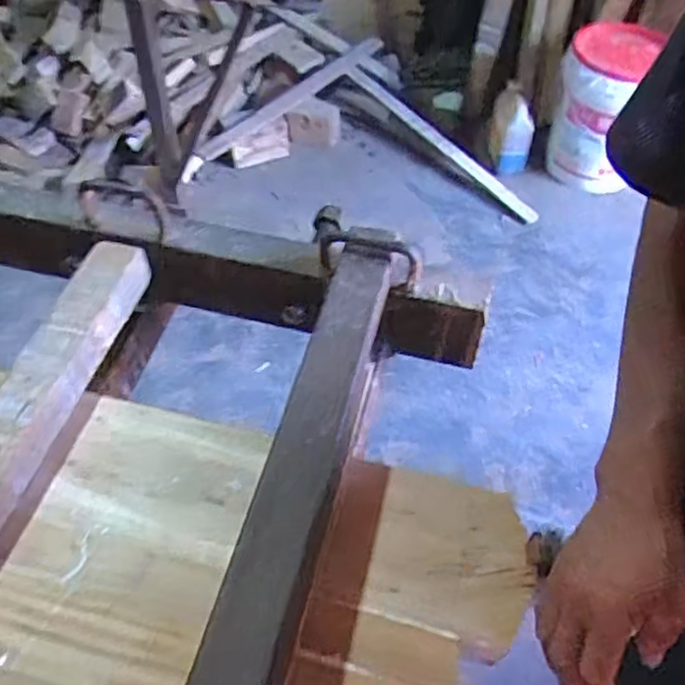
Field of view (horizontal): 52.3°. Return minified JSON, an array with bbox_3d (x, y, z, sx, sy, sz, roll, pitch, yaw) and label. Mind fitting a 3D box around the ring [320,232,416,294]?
[{"bbox_3d":[0.029,-0.093,0.816,0.114,0.073,0.022,12,51,7],"label":"ring"}]

